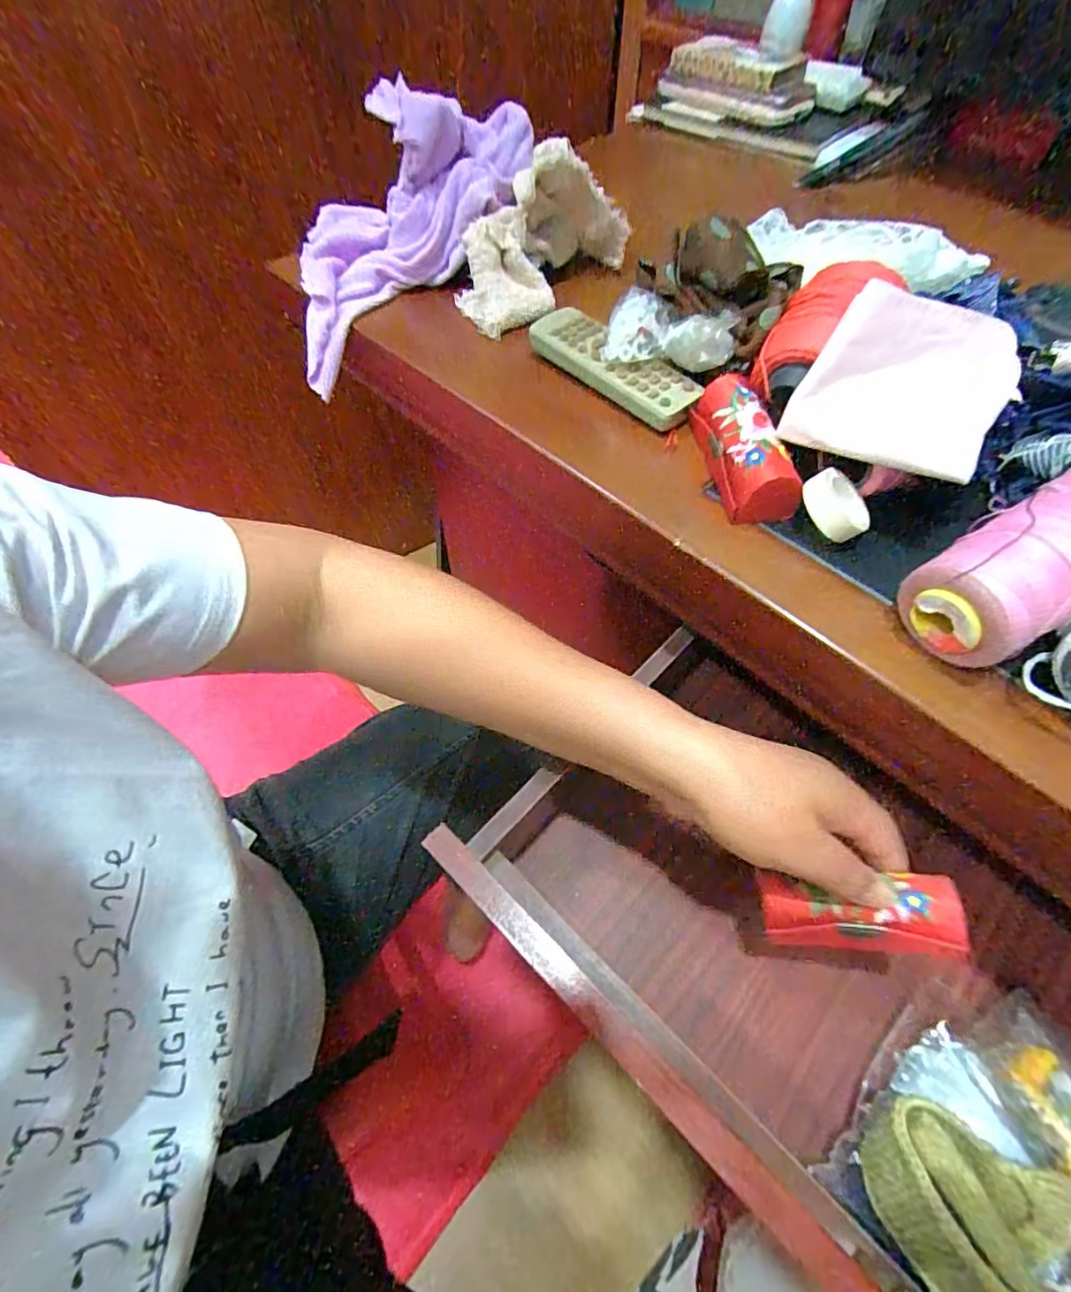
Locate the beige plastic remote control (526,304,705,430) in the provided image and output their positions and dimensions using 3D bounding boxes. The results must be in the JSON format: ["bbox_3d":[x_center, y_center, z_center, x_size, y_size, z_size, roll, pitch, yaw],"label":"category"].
[{"bbox_3d":[0.047,-0.179,0.349,0.034,0.018,0.124,-38,65,-21],"label":"beige plastic remote control"}]

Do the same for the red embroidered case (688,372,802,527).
[{"bbox_3d":[0.110,-0.110,0.301,0.034,0.028,0.091,-5,58,-3],"label":"red embroidered case"}]

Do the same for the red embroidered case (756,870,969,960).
[{"bbox_3d":[0.163,0.136,0.282,0.089,0.018,0.034,-9,55,22],"label":"red embroidered case"}]

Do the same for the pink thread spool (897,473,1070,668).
[{"bbox_3d":[0.217,-0.041,0.230,0.120,0.038,0.051,-30,62,-1],"label":"pink thread spool"}]

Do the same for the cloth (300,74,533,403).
[{"bbox_3d":[-0.121,-0.321,0.400,0.232,0.084,0.142,-41,62,11],"label":"cloth"}]

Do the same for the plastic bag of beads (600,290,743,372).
[{"bbox_3d":[0.080,-0.185,0.330,0.071,0.034,0.034,16,60,10],"label":"plastic bag of beads"}]

